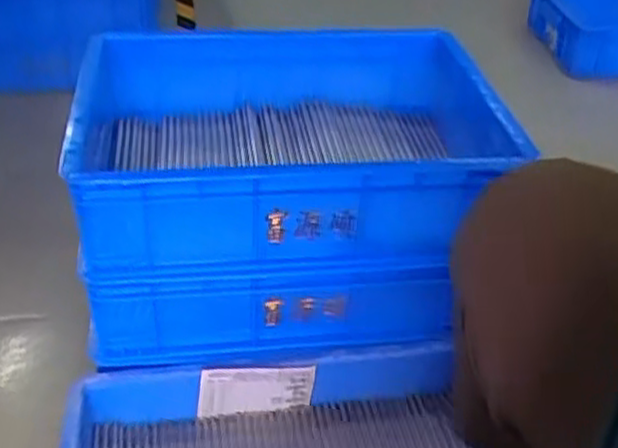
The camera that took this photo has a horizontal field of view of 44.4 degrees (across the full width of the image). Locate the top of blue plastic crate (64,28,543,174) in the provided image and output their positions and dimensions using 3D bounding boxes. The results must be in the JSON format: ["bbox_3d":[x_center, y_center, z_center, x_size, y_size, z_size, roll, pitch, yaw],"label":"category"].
[{"bbox_3d":[-0.012,-0.078,0.750,0.409,0.152,0.257,-3,37,-8],"label":"top of blue plastic crate"}]

